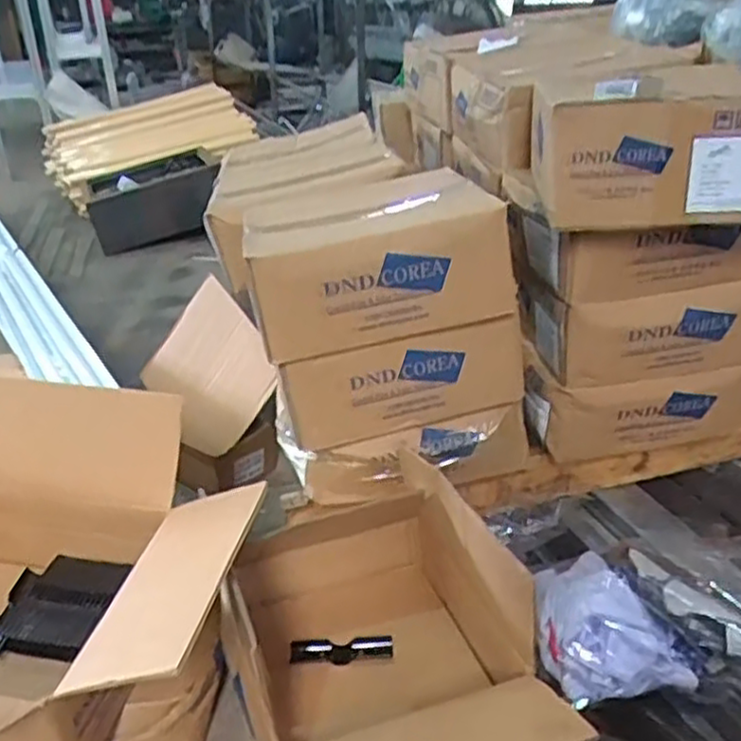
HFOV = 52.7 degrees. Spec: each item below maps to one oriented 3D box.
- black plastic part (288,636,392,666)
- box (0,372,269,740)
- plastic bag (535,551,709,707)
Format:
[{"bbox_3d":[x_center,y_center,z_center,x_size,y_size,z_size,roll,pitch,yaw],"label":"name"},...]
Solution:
[{"bbox_3d":[-0.036,0.358,0.957,0.130,0.013,0.035,-3,26,-1],"label":"black plastic part"},{"bbox_3d":[-0.408,0.236,0.775,0.539,0.235,0.446,1,26,8],"label":"box"},{"bbox_3d":[0.293,0.299,0.918,0.175,0.095,0.205,1,26,8],"label":"plastic bag"}]

